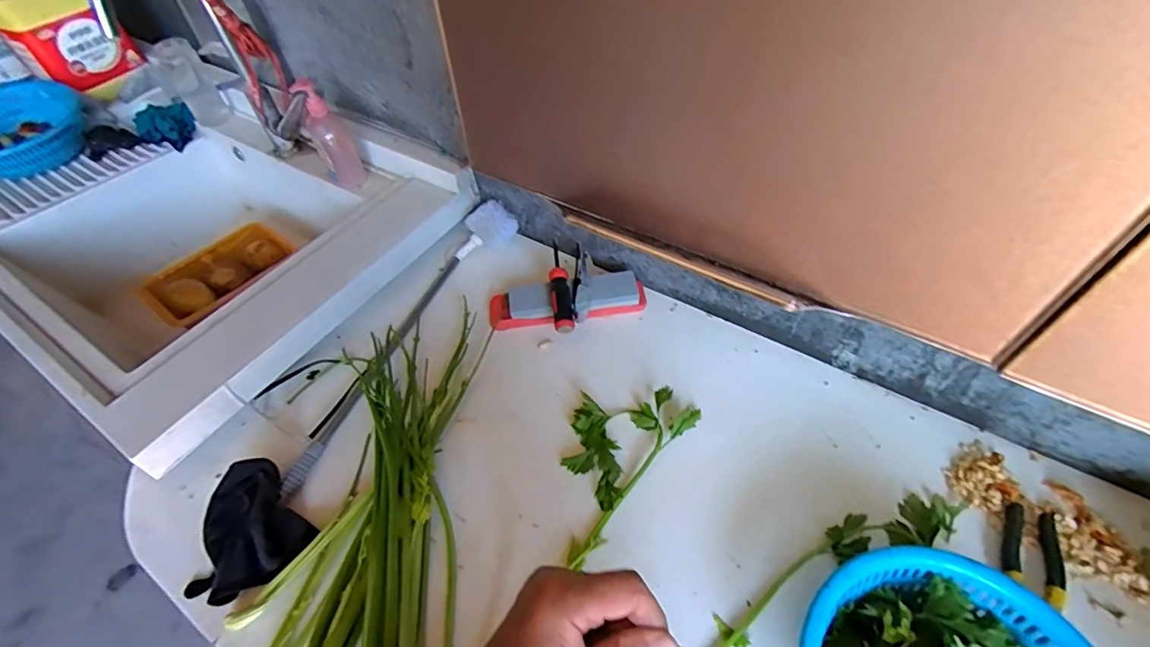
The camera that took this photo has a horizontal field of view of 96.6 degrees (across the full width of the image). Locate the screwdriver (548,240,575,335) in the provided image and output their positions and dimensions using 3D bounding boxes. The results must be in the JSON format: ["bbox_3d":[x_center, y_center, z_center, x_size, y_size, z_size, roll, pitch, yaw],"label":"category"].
[{"bbox_3d":[-0.024,-0.063,0.781,0.029,0.027,0.173,-7,51,-2],"label":"screwdriver"}]

